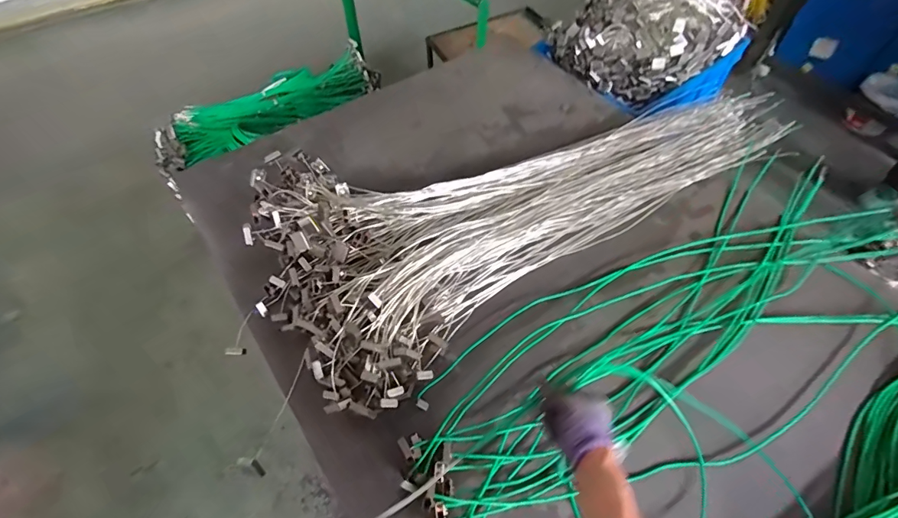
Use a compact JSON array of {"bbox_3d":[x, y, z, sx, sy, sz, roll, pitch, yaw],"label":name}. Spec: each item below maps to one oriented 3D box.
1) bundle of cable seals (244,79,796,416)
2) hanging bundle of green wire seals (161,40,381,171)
[{"bbox_3d":[0.225,-0.158,0.919,1.218,0.131,0.544,-22,58,-15],"label":"bundle of cable seals"},{"bbox_3d":[-0.634,-0.547,1.586,0.804,0.151,0.153,-36,62,-22],"label":"hanging bundle of green wire seals"}]

